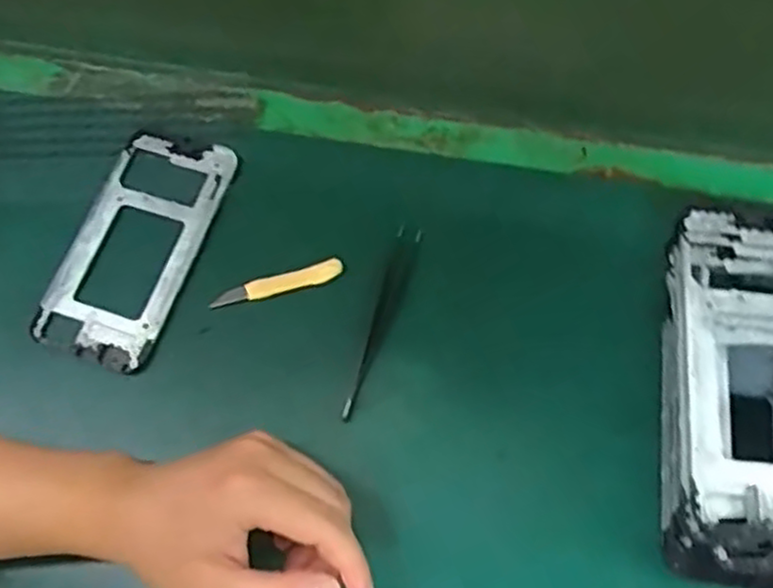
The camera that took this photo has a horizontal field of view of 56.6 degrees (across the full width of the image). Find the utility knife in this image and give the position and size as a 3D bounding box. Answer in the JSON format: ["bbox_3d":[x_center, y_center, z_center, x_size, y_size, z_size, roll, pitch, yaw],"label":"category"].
[{"bbox_3d":[-0.066,-0.006,0.434,0.080,0.006,0.011,-15,69,-4],"label":"utility knife"}]

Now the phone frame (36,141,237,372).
[{"bbox_3d":[-0.153,-0.031,0.444,0.072,0.008,0.150,17,70,8],"label":"phone frame"}]

